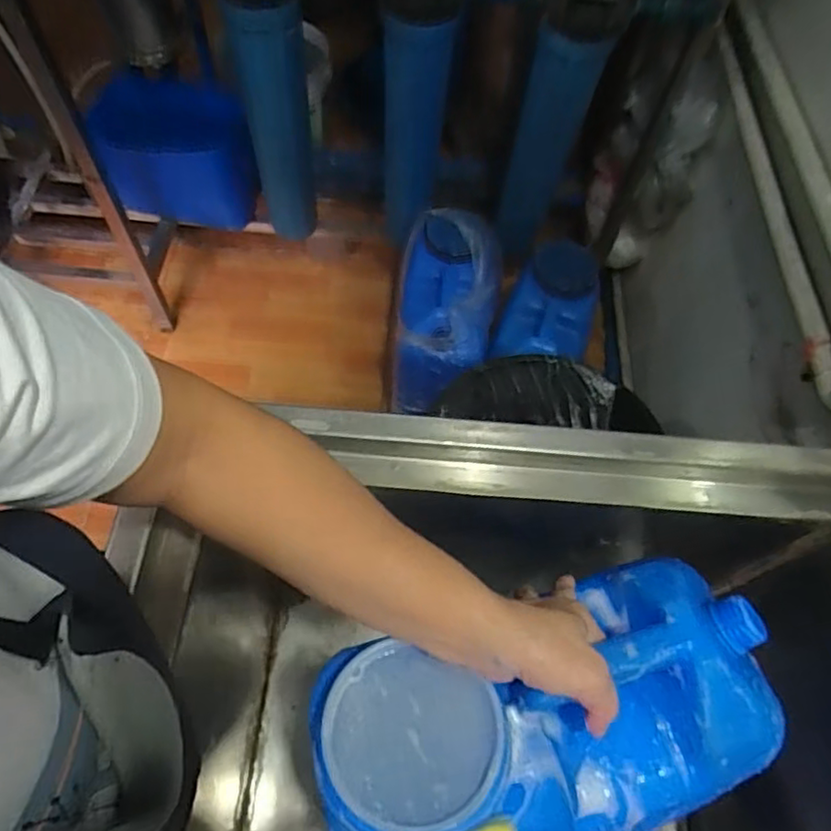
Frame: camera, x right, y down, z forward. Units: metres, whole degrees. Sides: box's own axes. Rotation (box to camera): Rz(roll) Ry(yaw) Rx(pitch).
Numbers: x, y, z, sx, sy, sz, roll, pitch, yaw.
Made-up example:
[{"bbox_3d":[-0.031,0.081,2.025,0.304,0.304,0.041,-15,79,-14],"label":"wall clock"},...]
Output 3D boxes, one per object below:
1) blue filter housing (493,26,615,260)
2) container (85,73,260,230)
[{"bbox_3d":[0.230,-0.458,1.157,0.113,0.487,0.127,11,61,3],"label":"blue filter housing"},{"bbox_3d":[-0.486,-0.541,1.343,0.314,0.263,0.176,2,61,-2],"label":"container"}]

